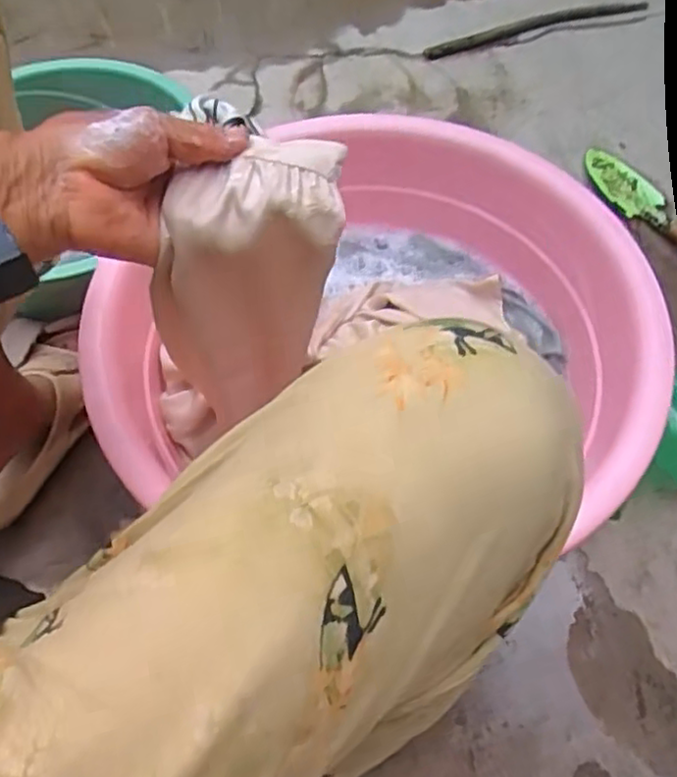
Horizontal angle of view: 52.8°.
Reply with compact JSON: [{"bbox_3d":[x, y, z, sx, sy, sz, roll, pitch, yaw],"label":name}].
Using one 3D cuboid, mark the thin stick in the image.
[{"bbox_3d":[0.319,-0.585,1.100,0.382,0.009,0.039,-16,61,-7],"label":"thin stick"}]

